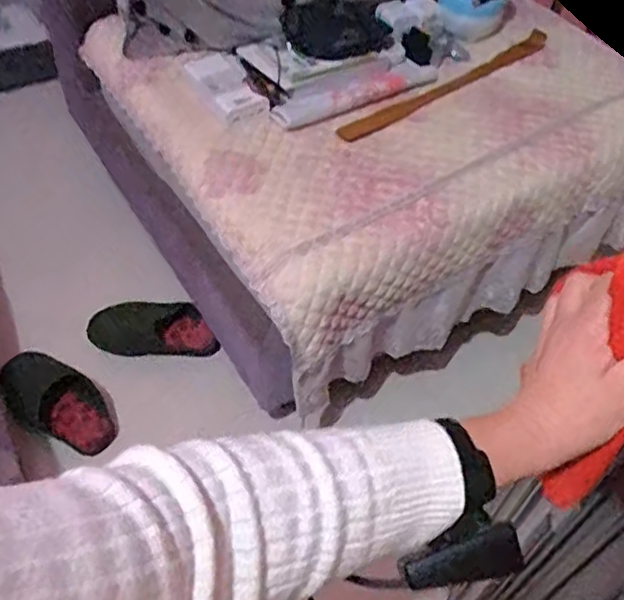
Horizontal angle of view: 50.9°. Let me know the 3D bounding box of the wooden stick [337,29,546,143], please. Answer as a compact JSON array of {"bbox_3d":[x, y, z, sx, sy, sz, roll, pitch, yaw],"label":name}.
[{"bbox_3d":[0.244,-0.375,1.134,0.508,0.019,0.039,-30,58,-26],"label":"wooden stick"}]

